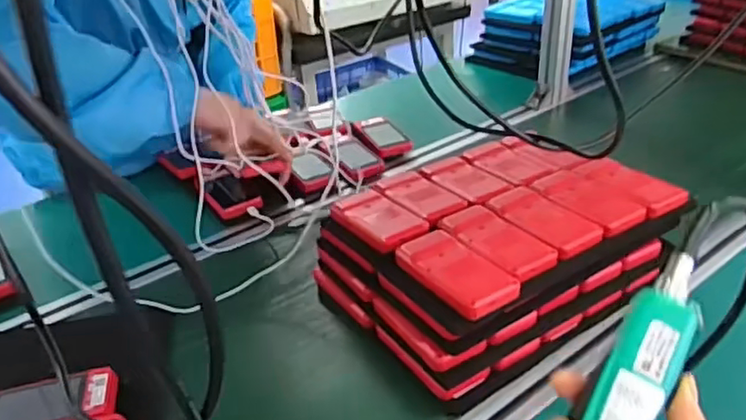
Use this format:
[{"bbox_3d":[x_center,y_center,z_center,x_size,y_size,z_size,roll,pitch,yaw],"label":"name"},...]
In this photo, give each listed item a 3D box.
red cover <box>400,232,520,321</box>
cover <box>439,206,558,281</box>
[{"bbox_3d":[0.079,0.056,0.594,0.066,0.014,0.121,-22,36,-28],"label":"red cover"},{"bbox_3d":[0.124,0.028,0.633,0.066,0.012,0.125,-21,36,-27],"label":"cover"}]

